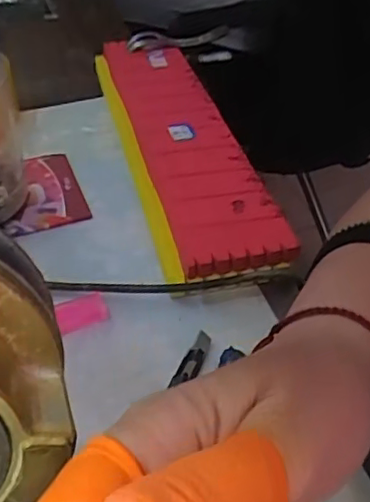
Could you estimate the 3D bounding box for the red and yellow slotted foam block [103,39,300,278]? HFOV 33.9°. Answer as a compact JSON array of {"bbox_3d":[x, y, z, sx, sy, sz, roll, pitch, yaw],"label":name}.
[{"bbox_3d":[-0.001,-0.090,0.492,0.071,0.033,0.301,-9,43,-12],"label":"red and yellow slotted foam block"}]

